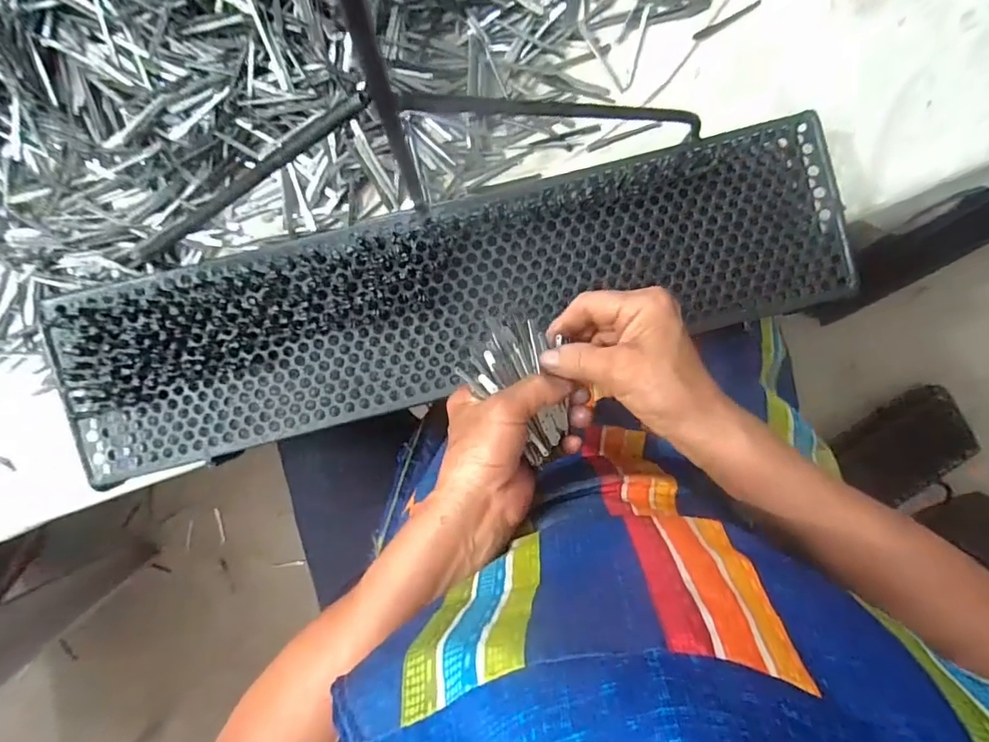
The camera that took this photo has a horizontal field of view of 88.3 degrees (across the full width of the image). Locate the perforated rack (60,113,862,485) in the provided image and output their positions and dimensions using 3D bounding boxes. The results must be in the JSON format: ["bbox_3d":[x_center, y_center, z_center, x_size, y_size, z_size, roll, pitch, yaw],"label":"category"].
[{"bbox_3d":[-0.026,-0.057,0.390,0.594,0.015,0.141,-14,94,-2],"label":"perforated rack"}]

